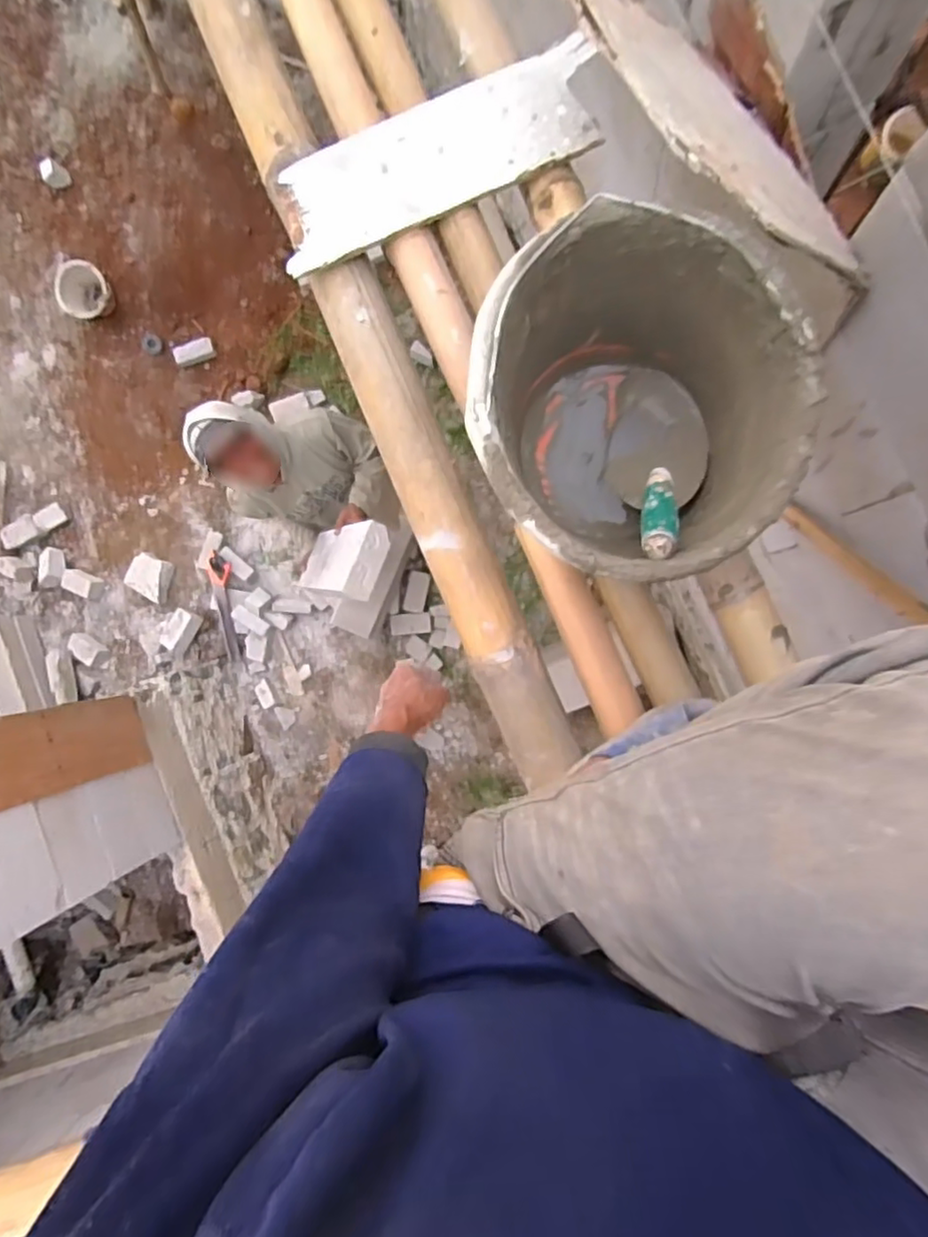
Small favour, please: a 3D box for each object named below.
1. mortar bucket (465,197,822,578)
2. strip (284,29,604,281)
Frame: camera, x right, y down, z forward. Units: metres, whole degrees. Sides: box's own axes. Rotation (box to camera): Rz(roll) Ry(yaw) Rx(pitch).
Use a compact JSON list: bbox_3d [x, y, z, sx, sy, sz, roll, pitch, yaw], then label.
[{"bbox_3d":[0.151,-0.177,0.575,0.256,0.215,0.268,0,91,10],"label":"mortar bucket"},{"bbox_3d":[-0.028,-0.508,0.698,0.364,0.014,0.130,-21,87,2],"label":"strip"}]

